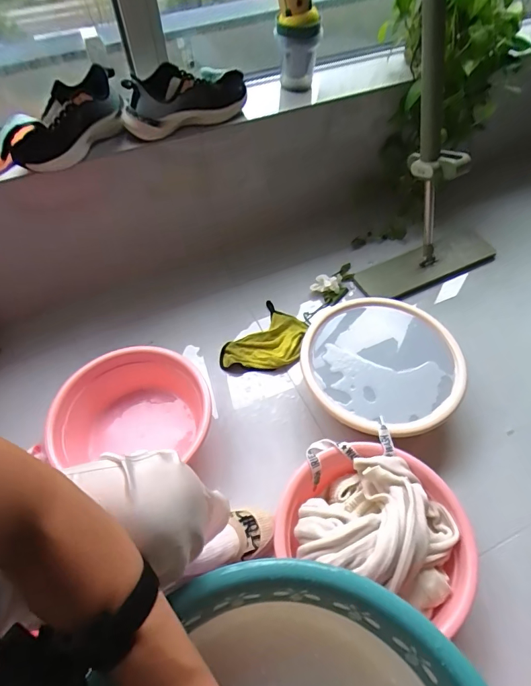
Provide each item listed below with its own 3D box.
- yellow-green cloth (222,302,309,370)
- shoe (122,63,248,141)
[{"bbox_3d":[0.005,0.002,0.992,0.162,0.051,0.219,34,61,23],"label":"yellow-green cloth"},{"bbox_3d":[-0.167,-0.533,0.881,0.278,0.113,0.109,-28,58,-18],"label":"shoe"}]

